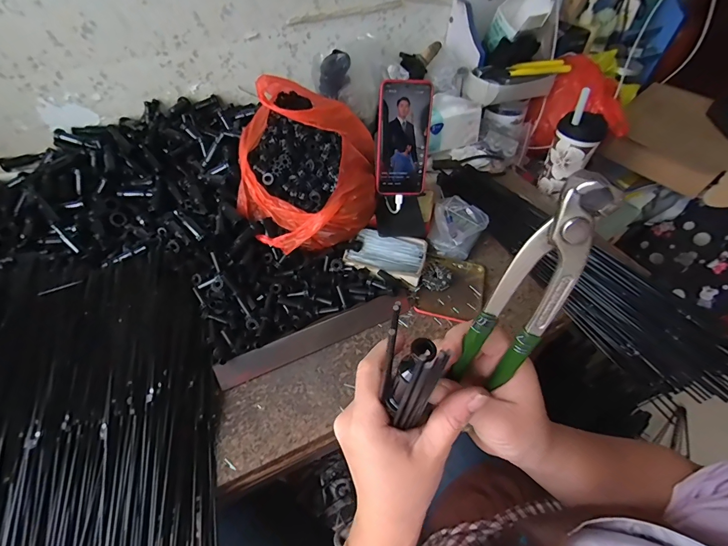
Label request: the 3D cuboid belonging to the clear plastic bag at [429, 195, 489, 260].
[{"bbox_3d":[0.166,-0.084,0.633,0.091,0.039,0.118,13,51,10],"label":"clear plastic bag"}]

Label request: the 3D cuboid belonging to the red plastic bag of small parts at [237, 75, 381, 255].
[{"bbox_3d":[-0.094,-0.178,0.593,0.217,0.135,0.277,-8,51,-7],"label":"red plastic bag of small parts"}]

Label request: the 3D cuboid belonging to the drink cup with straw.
[{"bbox_3d":[0.424,-0.258,0.728,0.081,0.189,0.094,28,55,21],"label":"drink cup with straw"}]

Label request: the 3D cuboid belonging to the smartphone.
[{"bbox_3d":[0.059,-0.200,0.549,0.075,0.163,0.007,0,27,-3],"label":"smartphone"}]

